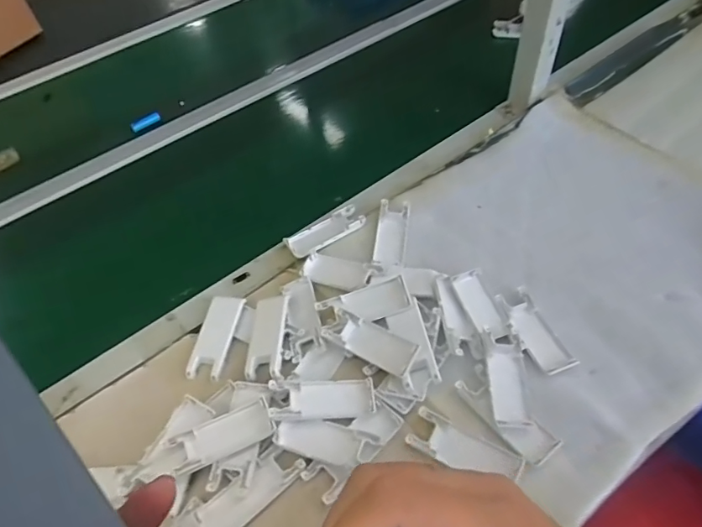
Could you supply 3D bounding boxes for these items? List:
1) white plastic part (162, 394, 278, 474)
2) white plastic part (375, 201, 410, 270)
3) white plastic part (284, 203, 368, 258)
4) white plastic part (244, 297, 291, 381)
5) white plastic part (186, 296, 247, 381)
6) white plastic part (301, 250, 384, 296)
[{"bbox_3d":[-0.125,0.169,0.481,0.098,0.020,0.036,-22,54,-12],"label":"white plastic part"},{"bbox_3d":[0.052,-0.037,0.624,0.037,0.012,0.109,4,53,7],"label":"white plastic part"},{"bbox_3d":[-0.033,-0.042,0.641,0.103,0.011,0.042,-27,55,-16],"label":"white plastic part"},{"bbox_3d":[-0.093,0.080,0.551,0.039,0.013,0.106,-2,52,3],"label":"white plastic part"},{"bbox_3d":[-0.155,0.083,0.564,0.041,0.013,0.099,8,54,11],"label":"white plastic part"},{"bbox_3d":[-0.016,0.009,0.586,0.093,0.020,0.044,17,56,17],"label":"white plastic part"}]

